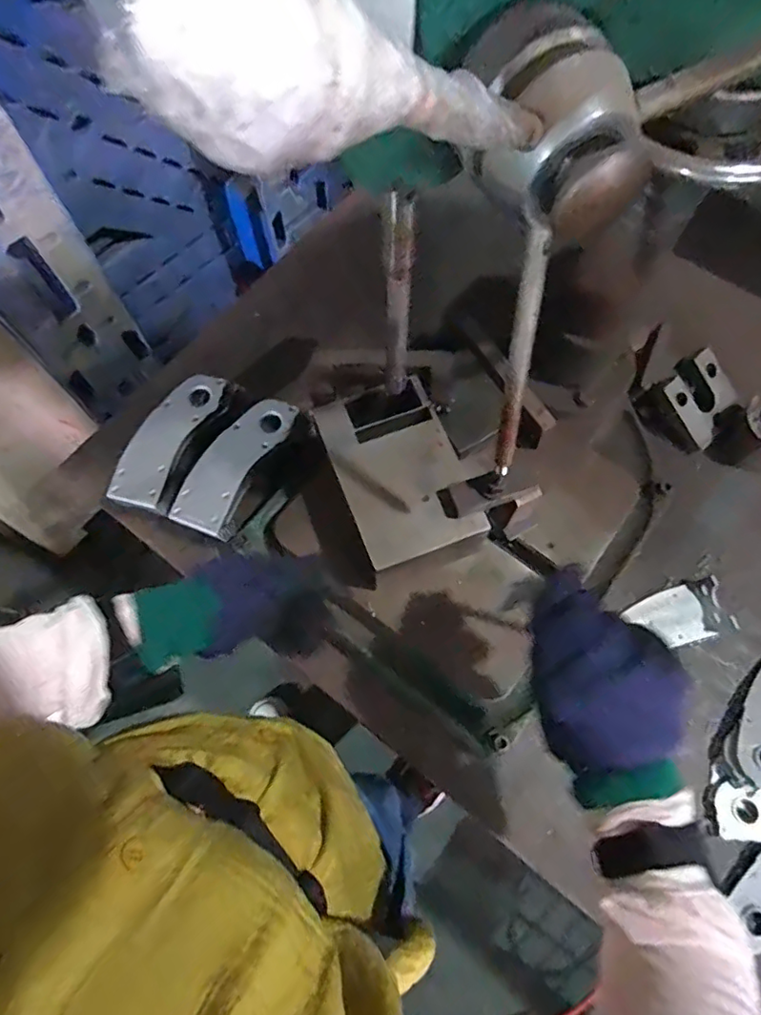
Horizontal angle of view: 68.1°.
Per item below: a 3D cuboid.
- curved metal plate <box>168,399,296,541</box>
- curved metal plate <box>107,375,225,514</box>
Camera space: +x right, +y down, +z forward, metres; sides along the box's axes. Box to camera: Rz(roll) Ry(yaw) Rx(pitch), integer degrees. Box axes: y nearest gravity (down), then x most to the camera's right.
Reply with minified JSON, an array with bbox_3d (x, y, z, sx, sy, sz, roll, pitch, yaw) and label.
[{"bbox_3d":[-0.167,-0.052,0.638,0.072,0.020,0.171,27,73,11],"label":"curved metal plate"},{"bbox_3d":[-0.249,-0.081,0.657,0.068,0.022,0.172,21,71,9],"label":"curved metal plate"}]

